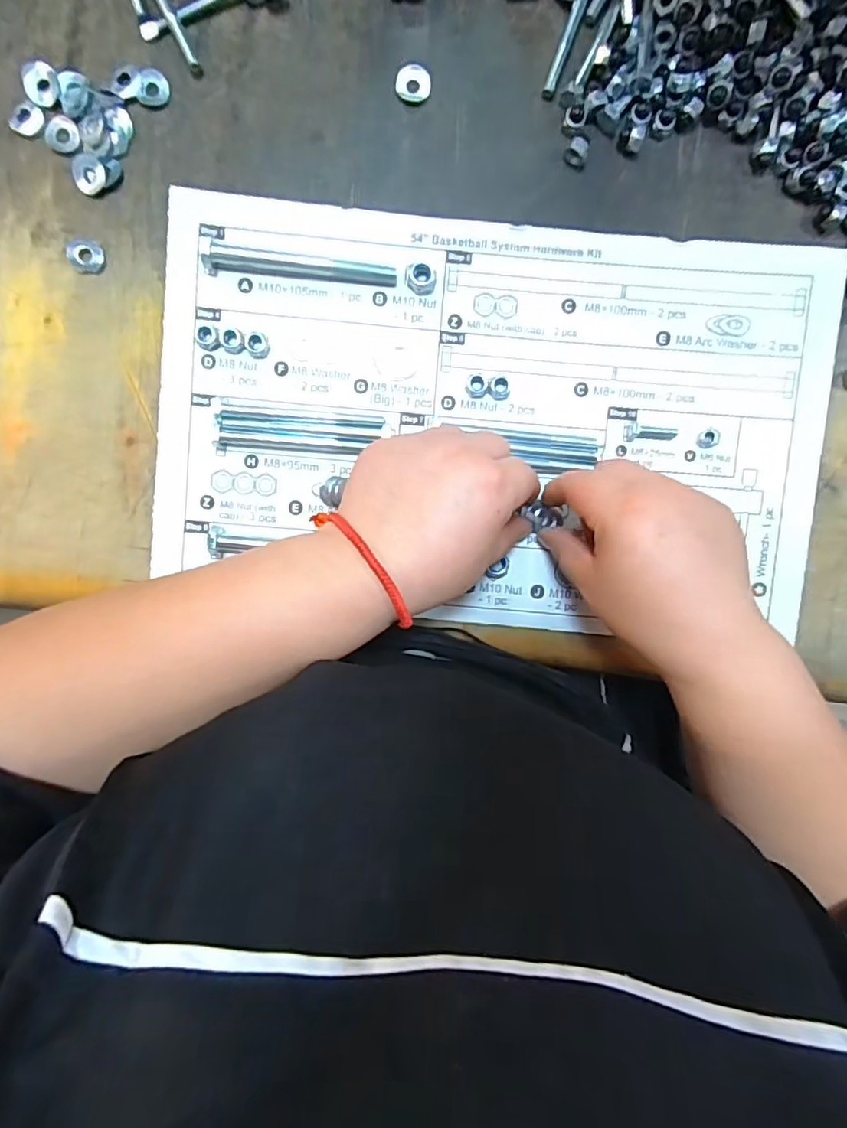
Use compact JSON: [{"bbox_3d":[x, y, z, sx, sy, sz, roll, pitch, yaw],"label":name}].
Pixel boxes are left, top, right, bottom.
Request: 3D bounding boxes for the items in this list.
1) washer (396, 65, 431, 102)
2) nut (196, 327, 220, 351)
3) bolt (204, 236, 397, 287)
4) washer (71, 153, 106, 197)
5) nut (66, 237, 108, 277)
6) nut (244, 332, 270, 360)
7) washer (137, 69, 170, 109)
[{"bbox_3d":[-0.006,-0.282,0.319,0.020,0.005,0.018,5,94,-2],"label":"washer"},{"bbox_3d":[-0.128,-0.133,0.322,0.013,0.006,0.012,0,95,-1],"label":"nut"},{"bbox_3d":[-0.072,-0.175,0.320,0.111,0.011,0.016,5,94,-2],"label":"bolt"},{"bbox_3d":[-0.197,-0.229,0.320,0.020,0.005,0.020,0,95,-1],"label":"washer"},{"bbox_3d":[-0.202,-0.185,0.326,0.022,0.005,0.020,0,95,-1],"label":"nut"},{"bbox_3d":[-0.099,-0.130,0.323,0.014,0.007,0.014,0,95,-1],"label":"nut"},{"bbox_3d":[-0.157,-0.278,0.317,0.017,0.004,0.020,15,94,-2],"label":"washer"}]

